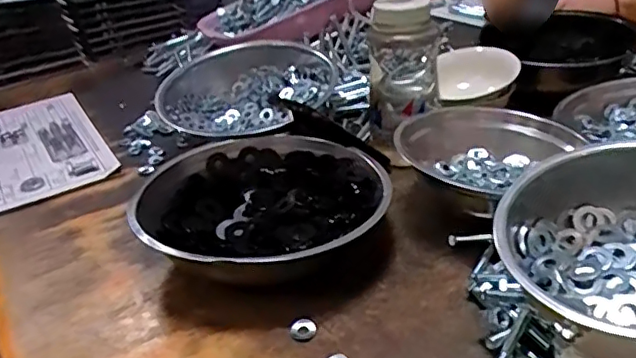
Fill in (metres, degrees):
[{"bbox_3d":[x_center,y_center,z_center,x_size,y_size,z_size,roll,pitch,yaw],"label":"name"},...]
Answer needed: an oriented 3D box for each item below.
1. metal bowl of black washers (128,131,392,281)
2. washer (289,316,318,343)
[{"bbox_3d":[-0.063,0.027,0.633,0.245,0.068,0.263,-5,30,3],"label":"metal bowl of black washers"},{"bbox_3d":[-0.012,0.129,0.512,0.025,0.005,0.025,-5,30,3],"label":"washer"}]

